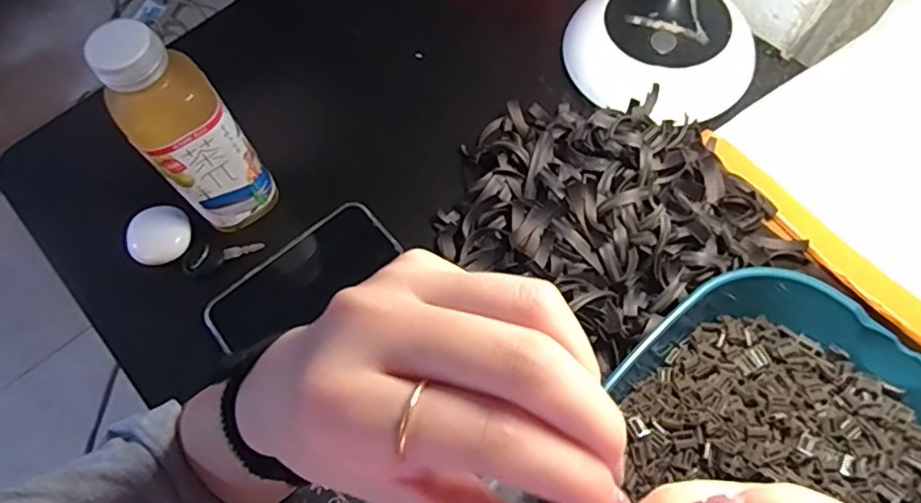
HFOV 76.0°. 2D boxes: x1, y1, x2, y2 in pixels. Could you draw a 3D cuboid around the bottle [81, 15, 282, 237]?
[{"bbox_3d":[-0.189,-0.080,0.415,0.060,0.169,0.054,-39,69,-13],"label":"bottle"}]

